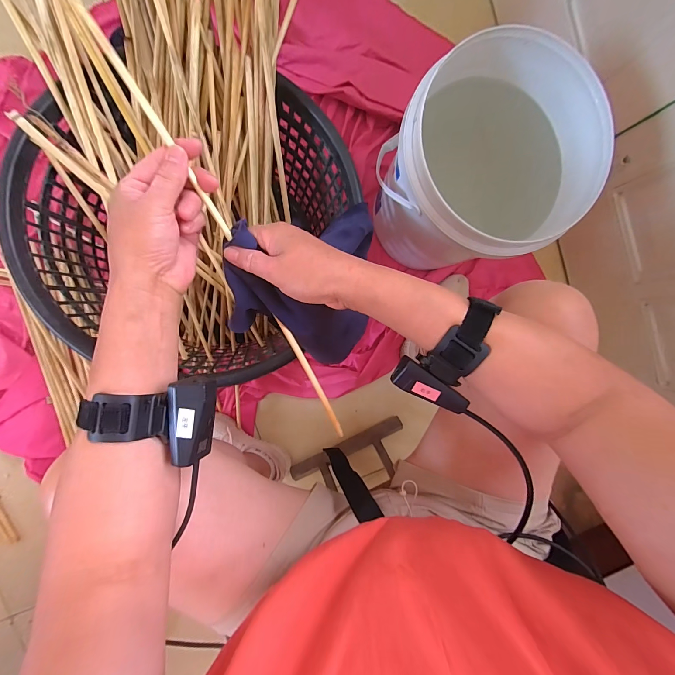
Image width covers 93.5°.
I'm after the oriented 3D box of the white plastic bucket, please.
[{"bbox_3d":[0.217,-0.280,0.569,0.282,0.311,0.278,0,92,-6],"label":"white plastic bucket"}]

